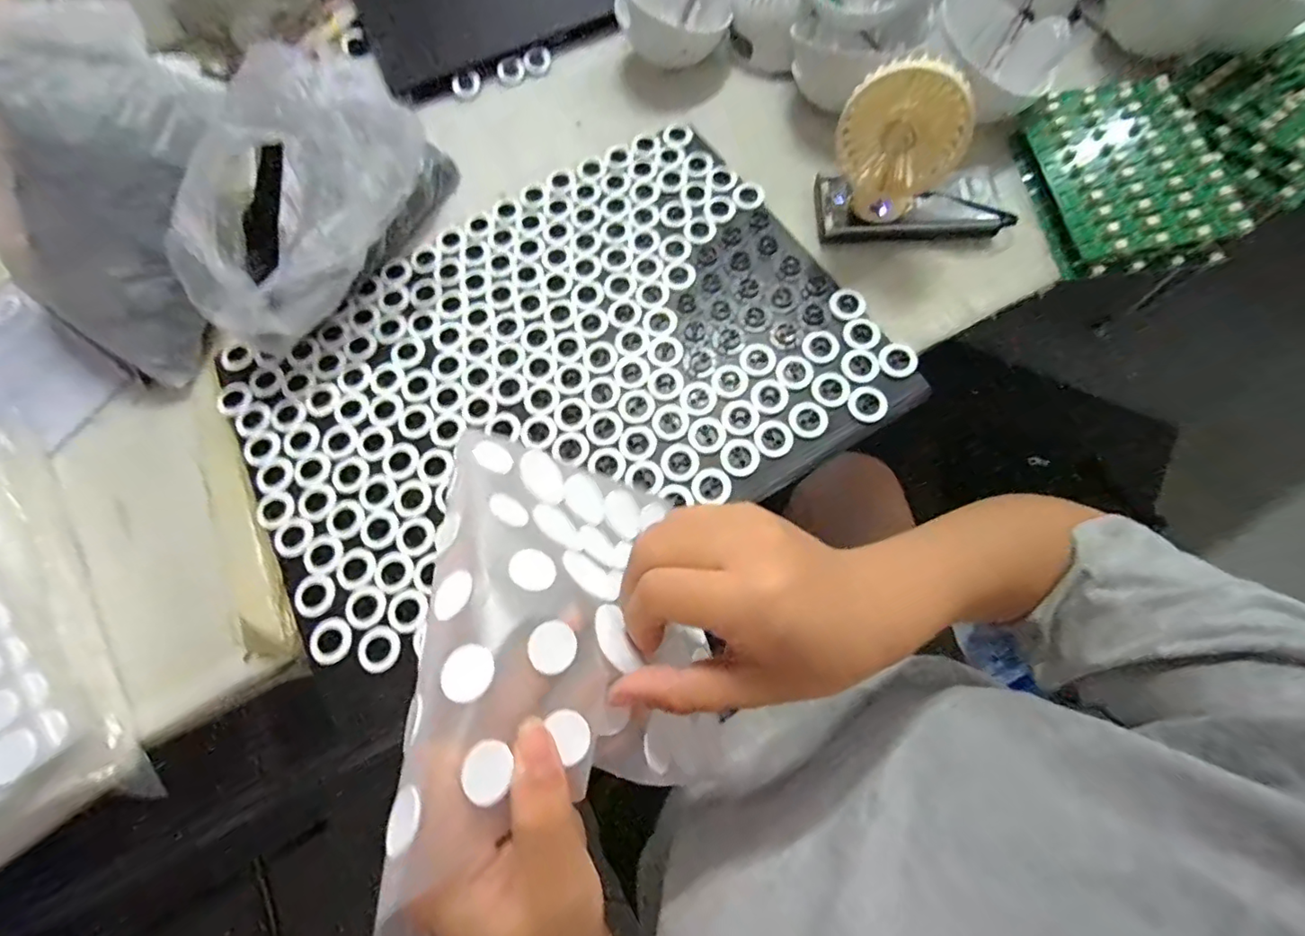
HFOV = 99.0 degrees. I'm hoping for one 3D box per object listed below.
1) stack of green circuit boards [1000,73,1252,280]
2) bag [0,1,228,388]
[{"bbox_3d":[0.401,-0.254,0.477,0.146,0.018,0.188,-13,72,9],"label":"stack of green circuit boards"},{"bbox_3d":[-0.433,-0.226,0.442,0.150,0.181,0.228,20,71,11],"label":"bag"}]

